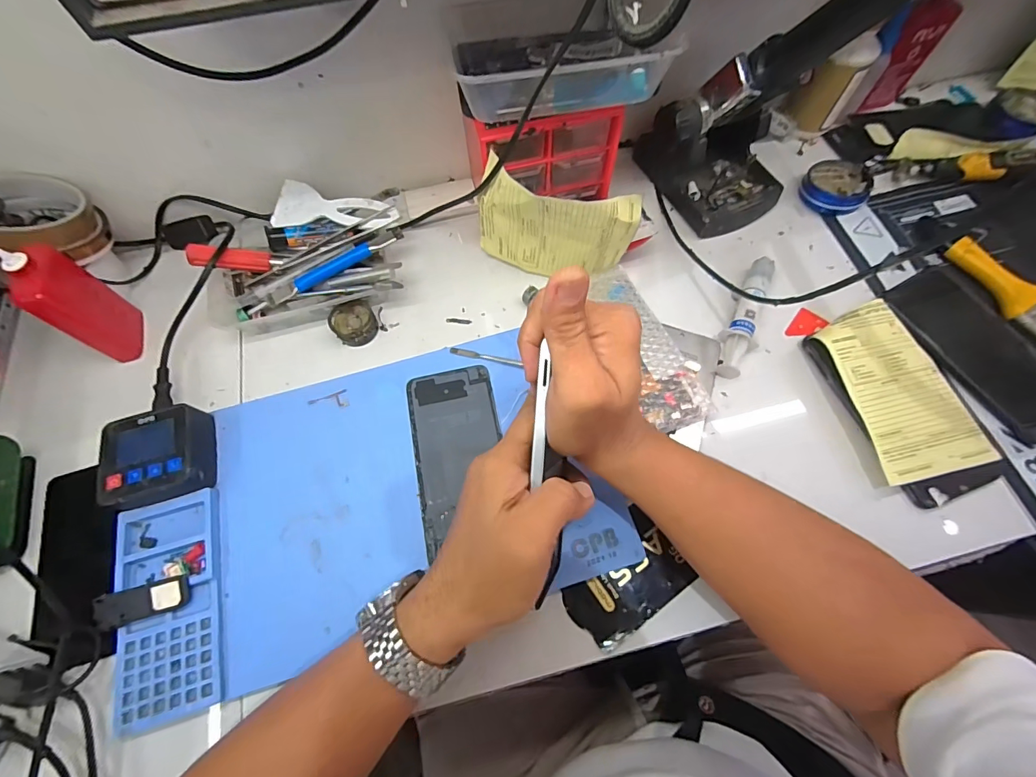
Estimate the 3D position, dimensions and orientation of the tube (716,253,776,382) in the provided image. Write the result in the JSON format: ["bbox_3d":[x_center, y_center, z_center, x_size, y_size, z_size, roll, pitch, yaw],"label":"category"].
[{"bbox_3d":[0.211,-0.068,0.410,0.029,0.023,0.130,22,68,10],"label":"tube"}]

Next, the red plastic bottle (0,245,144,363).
[{"bbox_3d":[-0.366,-0.071,0.367,0.026,0.101,0.060,-29,69,-12],"label":"red plastic bottle"}]

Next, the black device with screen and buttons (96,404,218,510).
[{"bbox_3d":[-0.288,0.055,0.351,0.072,0.028,0.072,-14,67,-6],"label":"black device with screen and buttons"}]

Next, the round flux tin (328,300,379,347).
[{"bbox_3d":[-0.154,-0.061,0.414,0.039,0.018,0.038,0,66,0],"label":"round flux tin"}]

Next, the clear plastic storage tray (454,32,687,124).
[{"bbox_3d":[0.032,-0.265,0.355,0.159,0.035,0.100,-5,66,-2],"label":"clear plastic storage tray"}]

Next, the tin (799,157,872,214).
[{"bbox_3d":[0.339,-0.216,0.471,0.061,0.019,0.061,0,66,0],"label":"tin"}]

